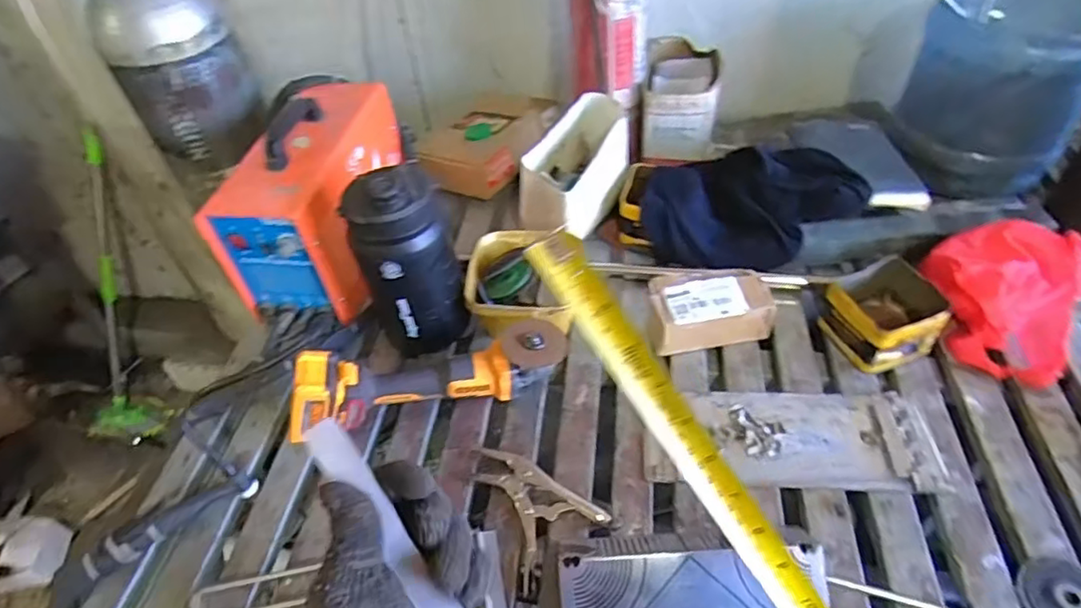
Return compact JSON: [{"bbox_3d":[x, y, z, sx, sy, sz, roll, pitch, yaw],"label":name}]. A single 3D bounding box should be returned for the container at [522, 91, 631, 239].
[{"bbox_3d":[0.071,-0.242,1.054,0.120,0.117,0.252,16,50,20],"label":"container"}]

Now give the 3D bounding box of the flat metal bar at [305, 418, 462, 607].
[{"bbox_3d":[-0.070,0.172,0.379,0.027,0.007,0.237,-30,83,-47],"label":"flat metal bar"}]

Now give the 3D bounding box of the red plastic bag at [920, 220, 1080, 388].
[{"bbox_3d":[0.636,-0.008,0.859,0.180,0.121,0.183,13,49,18],"label":"red plastic bag"}]

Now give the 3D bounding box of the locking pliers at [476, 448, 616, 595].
[{"bbox_3d":[-0.020,0.245,0.777,0.124,0.032,0.174,-32,51,-23],"label":"locking pliers"}]

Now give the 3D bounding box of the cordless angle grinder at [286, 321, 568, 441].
[{"bbox_3d":[-0.169,0.095,0.835,0.342,0.093,0.083,-14,46,-8],"label":"cordless angle grinder"}]

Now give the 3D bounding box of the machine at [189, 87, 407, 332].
[{"bbox_3d":[-0.366,-0.188,1.010,0.175,0.233,0.348,3,47,9],"label":"machine"}]

